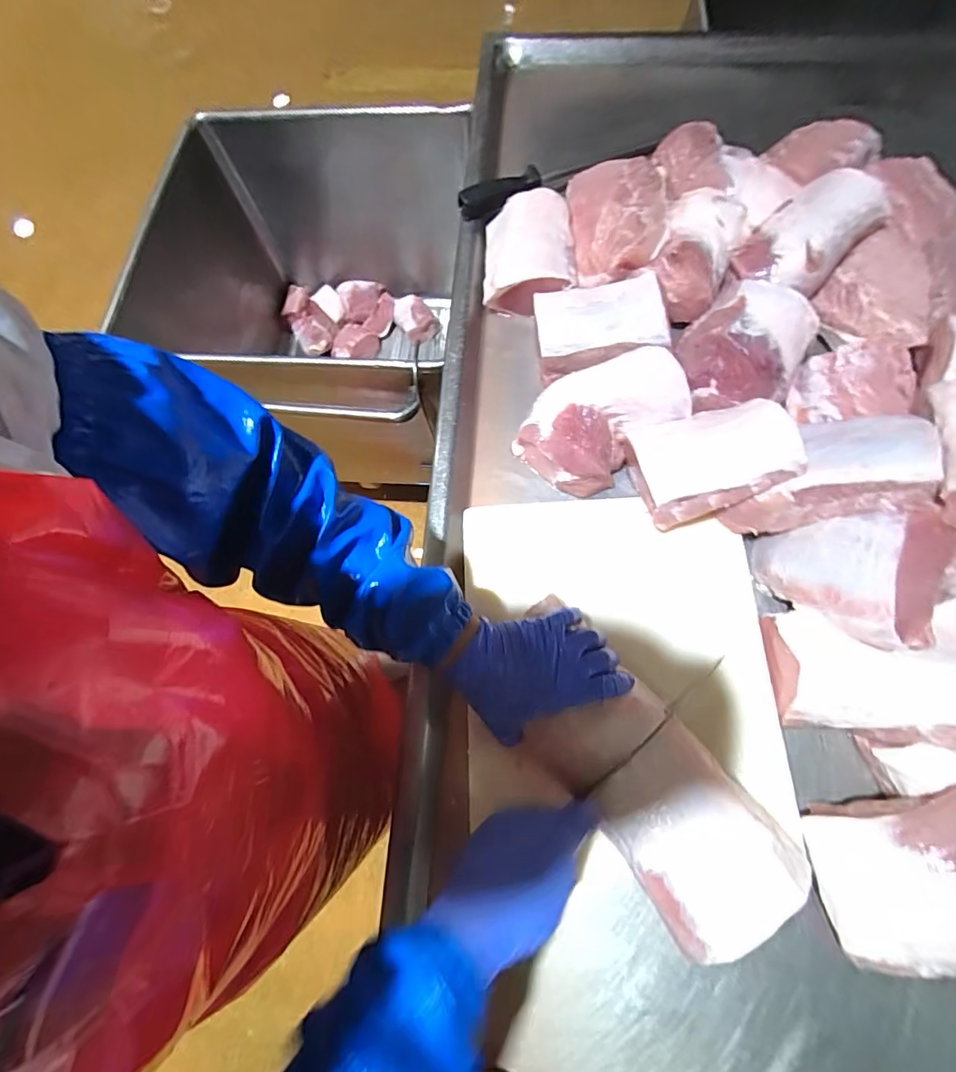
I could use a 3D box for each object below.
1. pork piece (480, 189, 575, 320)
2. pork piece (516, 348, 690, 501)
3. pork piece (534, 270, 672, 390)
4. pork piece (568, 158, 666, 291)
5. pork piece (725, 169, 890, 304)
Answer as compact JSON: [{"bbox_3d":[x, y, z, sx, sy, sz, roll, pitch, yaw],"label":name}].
[{"bbox_3d":[0.066,-0.371,0.648,0.117,0.066,0.149,-3,73,2],"label":"pork piece"},{"bbox_3d":[0.140,-0.141,0.580,0.190,0.080,0.140,-41,68,8],"label":"pork piece"},{"bbox_3d":[0.143,-0.259,0.587,0.149,0.051,0.111,-6,78,14],"label":"pork piece"},{"bbox_3d":[0.177,-0.422,0.632,0.116,0.066,0.182,5,73,4],"label":"pork piece"},{"bbox_3d":[0.380,-0.354,0.554,0.137,0.056,0.101,-41,76,-10],"label":"pork piece"}]

